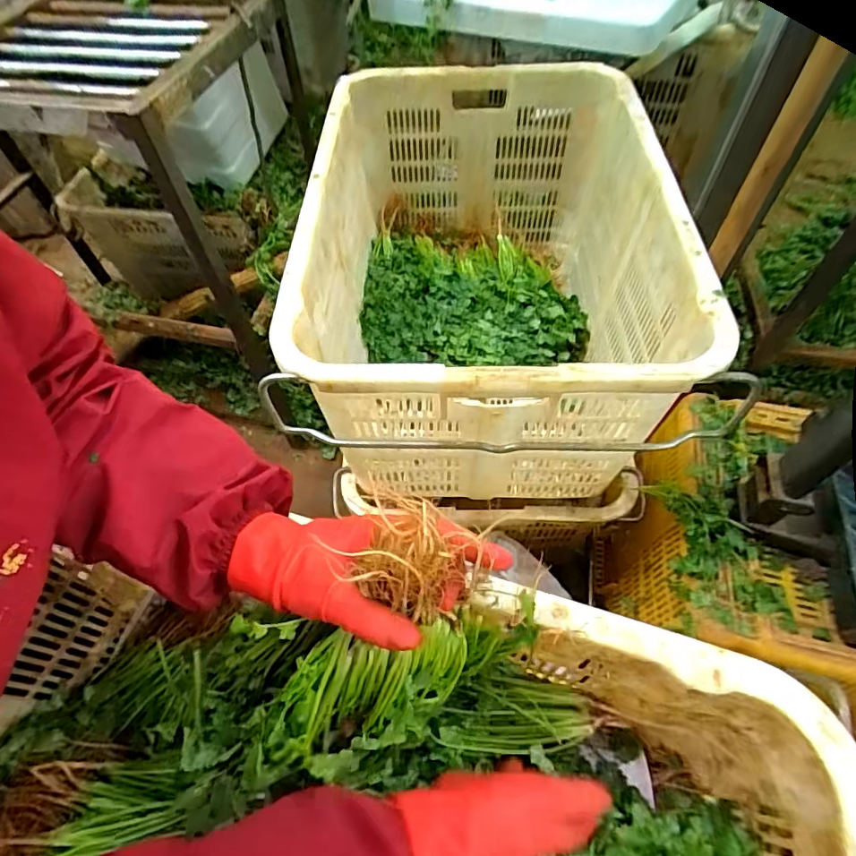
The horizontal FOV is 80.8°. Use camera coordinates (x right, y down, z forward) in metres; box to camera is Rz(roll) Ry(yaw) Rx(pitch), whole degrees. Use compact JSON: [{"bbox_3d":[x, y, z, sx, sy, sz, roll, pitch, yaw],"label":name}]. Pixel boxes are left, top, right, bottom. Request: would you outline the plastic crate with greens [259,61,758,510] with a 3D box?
[{"bbox_3d":[0.101,-0.229,0.779,0.486,0.346,0.653,-1,56,4],"label":"plastic crate with greens"}]

